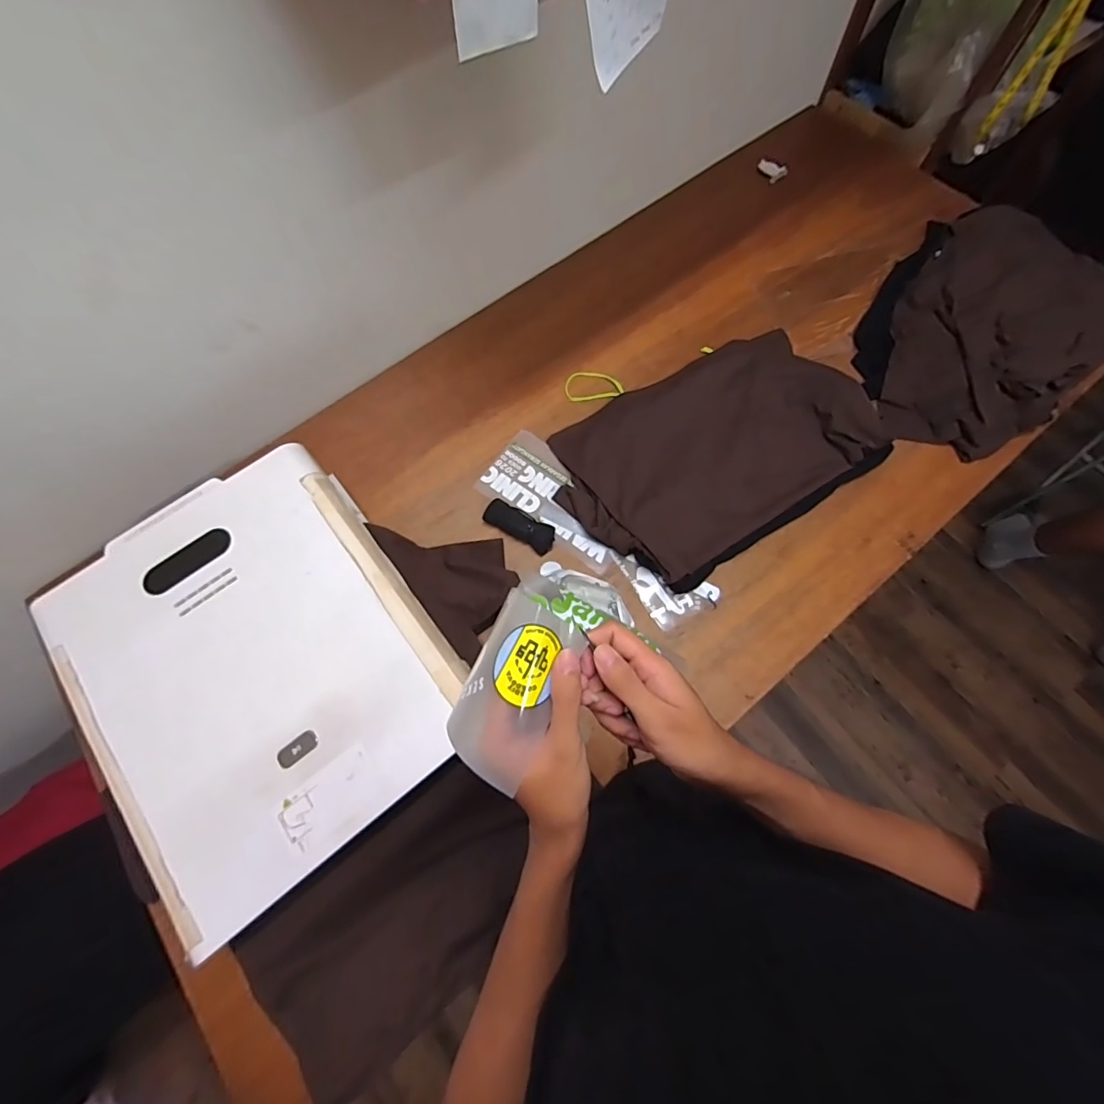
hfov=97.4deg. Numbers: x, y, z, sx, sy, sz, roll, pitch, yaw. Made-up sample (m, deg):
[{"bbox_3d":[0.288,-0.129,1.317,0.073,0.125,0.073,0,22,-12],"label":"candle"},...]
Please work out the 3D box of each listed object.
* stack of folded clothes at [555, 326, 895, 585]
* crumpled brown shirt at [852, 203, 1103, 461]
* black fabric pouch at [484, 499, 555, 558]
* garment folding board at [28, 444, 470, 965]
[{"bbox_3d":[0.279,-0.192,0.857,0.538,0.072,0.359,-32,73,-8],"label":"stack of folded clothes"},{"bbox_3d":[0.834,-0.430,0.919,0.574,0.093,0.425,-42,75,-11],"label":"crumpled brown shirt"},{"bbox_3d":[-0.055,-0.047,0.834,0.128,0.033,0.048,29,75,11],"label":"black fabric pouch"},{"bbox_3d":[-0.381,0.133,0.618,0.405,0.032,0.514,-37,74,-10],"label":"garment folding board"}]

